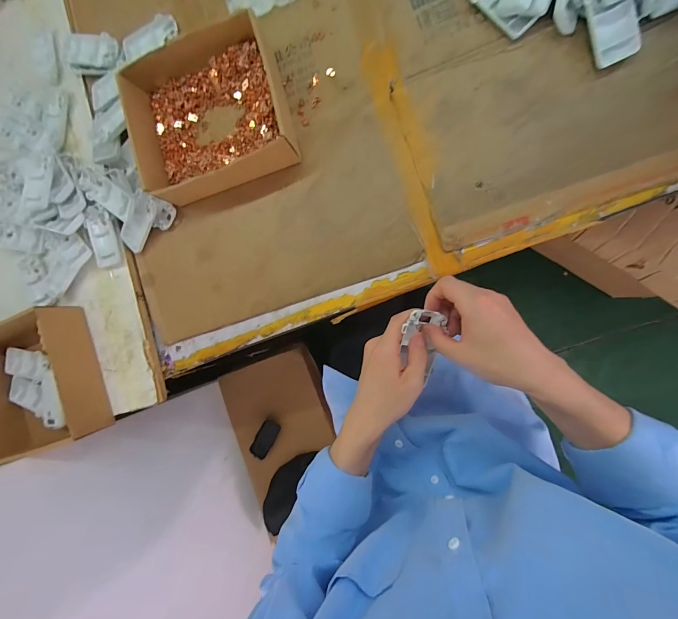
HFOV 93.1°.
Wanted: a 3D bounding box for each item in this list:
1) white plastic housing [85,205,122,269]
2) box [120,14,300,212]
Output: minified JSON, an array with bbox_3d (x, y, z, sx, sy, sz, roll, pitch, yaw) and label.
[{"bbox_3d":[-0.376,-0.115,0.514,0.044,0.016,0.094,-7,100,10],"label":"white plastic housing"},{"bbox_3d":[-0.181,-0.267,0.447,0.216,0.064,0.197,-20,87,12],"label":"box"}]

